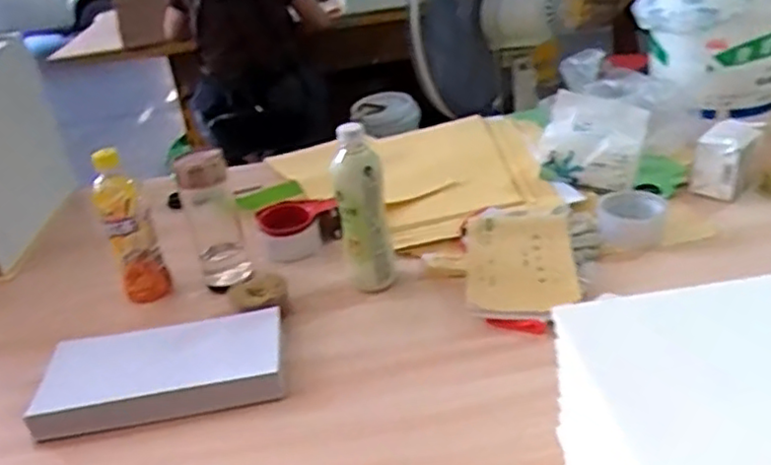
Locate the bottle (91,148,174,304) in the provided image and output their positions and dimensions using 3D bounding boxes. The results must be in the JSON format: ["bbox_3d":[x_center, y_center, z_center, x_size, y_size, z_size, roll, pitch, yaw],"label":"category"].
[{"bbox_3d":[-0.337,-0.003,0.882,0.061,0.199,0.064,-17,31,-17],"label":"bottle"}]

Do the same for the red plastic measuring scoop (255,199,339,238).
[{"bbox_3d":[-0.133,-0.027,0.989,0.114,0.034,0.055,-18,30,-20],"label":"red plastic measuring scoop"}]

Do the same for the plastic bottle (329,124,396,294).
[{"bbox_3d":[-0.028,-0.026,0.818,0.058,0.200,0.055,-9,30,-4],"label":"plastic bottle"}]

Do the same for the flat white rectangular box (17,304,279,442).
[{"bbox_3d":[-0.246,0.149,0.744,0.266,0.031,0.132,-10,30,-4],"label":"flat white rectangular box"}]

